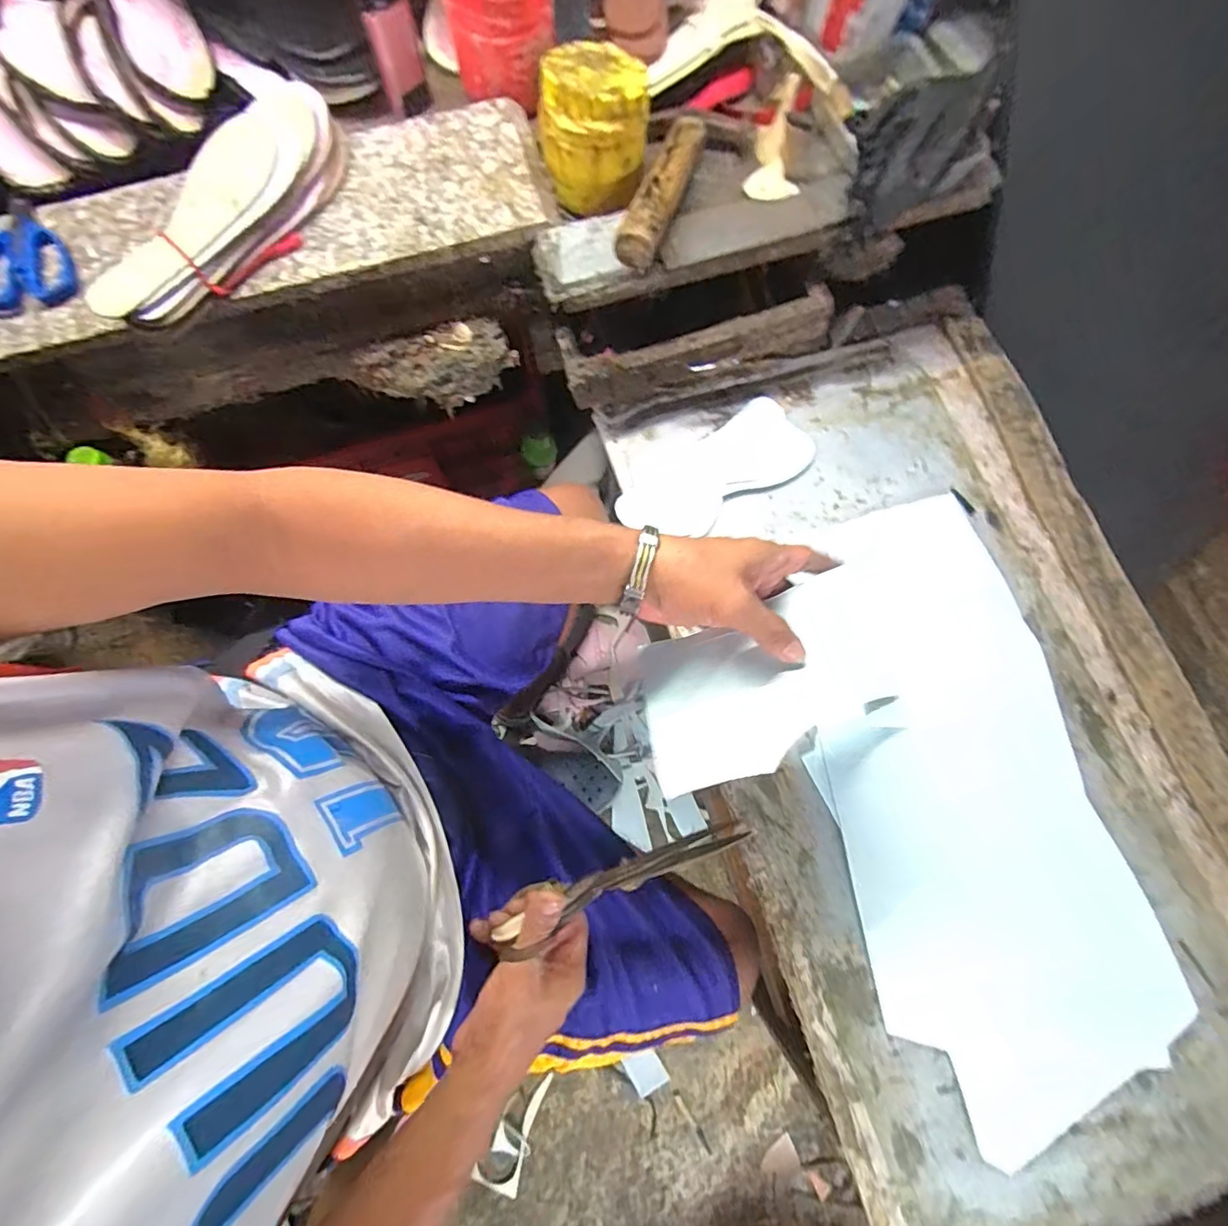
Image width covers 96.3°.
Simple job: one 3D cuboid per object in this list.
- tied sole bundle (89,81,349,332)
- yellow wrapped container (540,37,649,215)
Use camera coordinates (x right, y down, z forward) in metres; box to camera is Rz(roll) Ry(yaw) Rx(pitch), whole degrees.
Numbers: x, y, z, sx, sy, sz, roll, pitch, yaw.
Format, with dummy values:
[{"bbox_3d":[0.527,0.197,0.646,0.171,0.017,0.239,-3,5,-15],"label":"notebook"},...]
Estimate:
[{"bbox_3d":[-0.345,-0.366,0.494,0.114,0.039,0.281,26,76,5],"label":"tied sole bundle"},{"bbox_3d":[-0.020,-0.451,0.508,0.094,0.091,0.097,-3,75,-2],"label":"yellow wrapped container"}]

